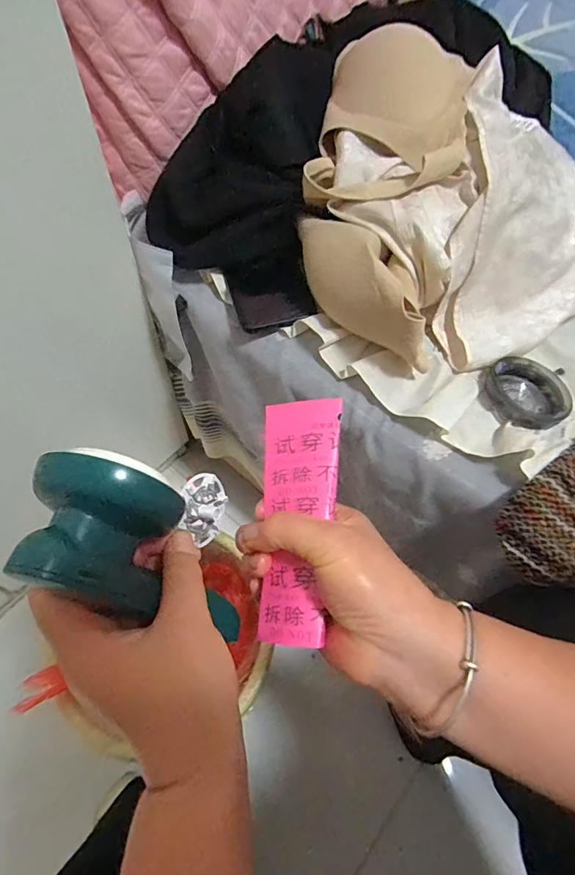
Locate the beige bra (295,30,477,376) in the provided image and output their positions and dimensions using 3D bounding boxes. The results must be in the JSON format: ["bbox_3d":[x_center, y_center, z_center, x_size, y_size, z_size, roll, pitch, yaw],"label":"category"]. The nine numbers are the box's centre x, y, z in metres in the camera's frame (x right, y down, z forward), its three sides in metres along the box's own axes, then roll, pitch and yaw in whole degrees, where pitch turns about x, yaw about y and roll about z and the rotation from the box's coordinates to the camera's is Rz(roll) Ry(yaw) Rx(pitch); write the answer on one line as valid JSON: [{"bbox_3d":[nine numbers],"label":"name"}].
[{"bbox_3d":[0.088,-0.236,0.427,0.139,0.083,0.346,7,75,1],"label":"beige bra"}]

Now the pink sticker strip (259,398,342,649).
[{"bbox_3d":[0.007,0.045,0.278,0.048,0.007,0.142,-8,70,27],"label":"pink sticker strip"}]

